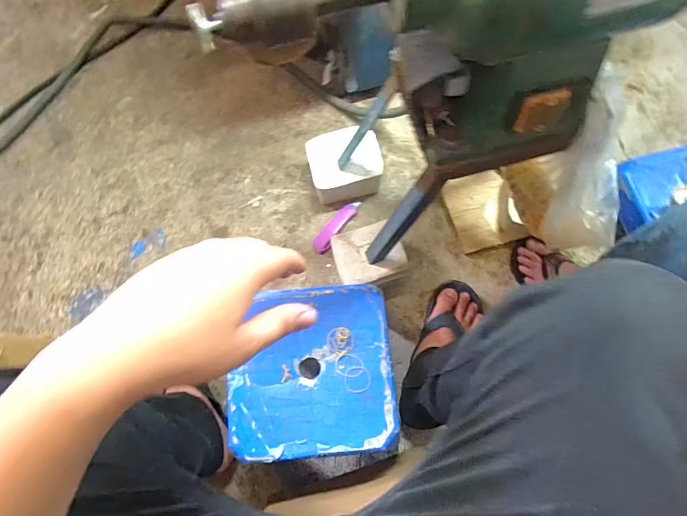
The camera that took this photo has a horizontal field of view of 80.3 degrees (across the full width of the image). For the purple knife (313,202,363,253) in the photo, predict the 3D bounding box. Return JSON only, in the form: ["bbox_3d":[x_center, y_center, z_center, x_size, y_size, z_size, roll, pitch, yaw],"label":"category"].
[{"bbox_3d":[-0.015,-0.070,0.892,0.036,0.014,0.144,35,77,10],"label":"purple knife"}]

